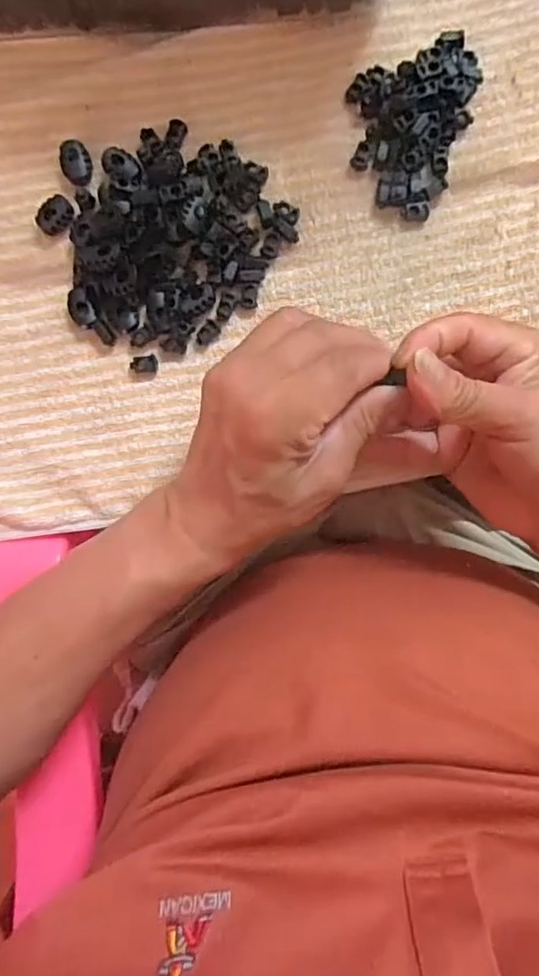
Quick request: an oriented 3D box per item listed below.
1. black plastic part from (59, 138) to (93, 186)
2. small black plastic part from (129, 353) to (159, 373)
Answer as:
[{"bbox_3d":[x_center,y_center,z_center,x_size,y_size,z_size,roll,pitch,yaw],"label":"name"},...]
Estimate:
[{"bbox_3d":[-0.110,-0.185,0.340,0.017,0.006,0.026,-13,92,-1],"label":"black plastic part"},{"bbox_3d":[-0.073,-0.072,0.348,0.016,0.004,0.009,-11,92,-1],"label":"small black plastic part"}]

